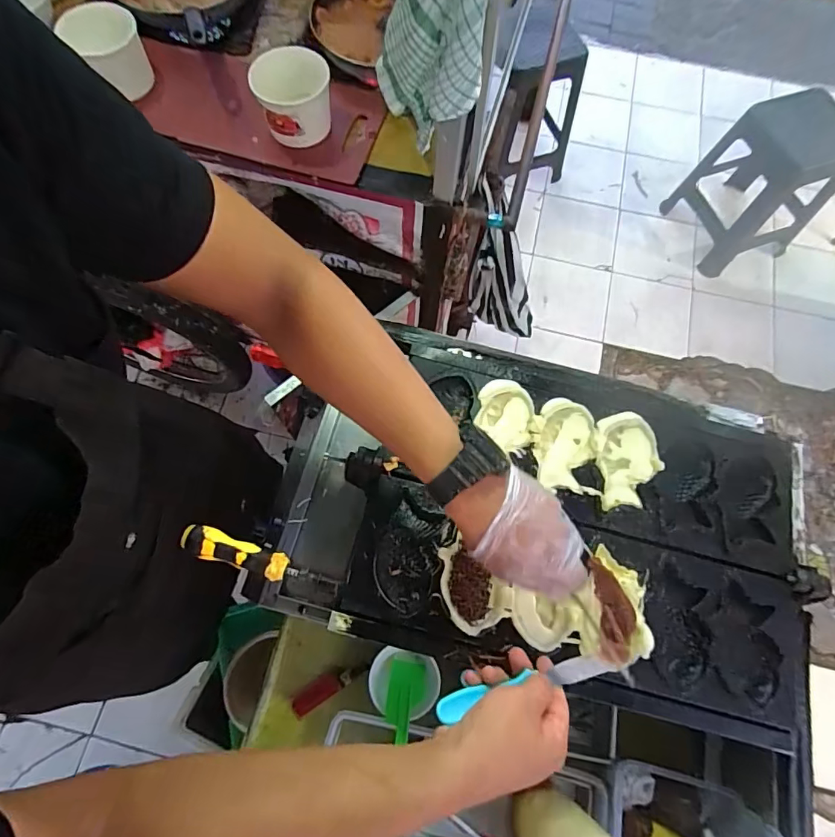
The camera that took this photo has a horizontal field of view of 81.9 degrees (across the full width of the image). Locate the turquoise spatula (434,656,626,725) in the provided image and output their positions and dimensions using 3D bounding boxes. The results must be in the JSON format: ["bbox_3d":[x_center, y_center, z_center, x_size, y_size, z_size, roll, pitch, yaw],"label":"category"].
[{"bbox_3d":[0.110,0.242,0.442,0.212,0.018,0.020,4,67,-28],"label":"turquoise spatula"}]

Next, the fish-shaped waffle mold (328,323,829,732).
[{"bbox_3d":[0.197,0.104,0.574,0.527,0.058,0.375,10,70,4],"label":"fish-shaped waffle mold"}]

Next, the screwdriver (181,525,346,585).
[{"bbox_3d":[-0.174,0.156,0.532,0.175,0.024,0.033,15,71,6],"label":"screwdriver"}]

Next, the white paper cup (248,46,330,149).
[{"bbox_3d":[-0.172,-0.442,0.679,0.102,0.089,0.108,1,71,-1],"label":"white paper cup"}]

